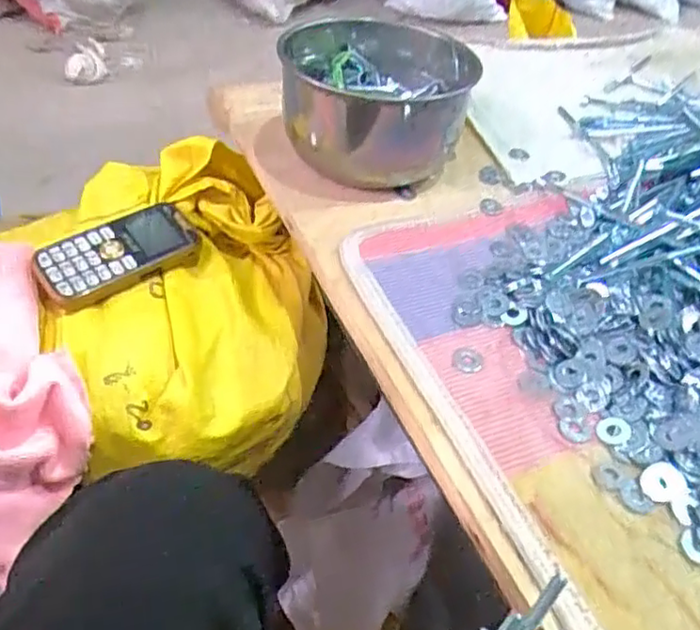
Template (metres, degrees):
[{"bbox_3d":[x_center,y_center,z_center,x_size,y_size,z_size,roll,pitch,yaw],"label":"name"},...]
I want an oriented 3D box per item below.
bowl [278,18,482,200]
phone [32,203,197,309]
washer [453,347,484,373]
[{"bbox_3d":[0.021,-0.199,0.573,0.156,0.079,0.180,-1,46,-8],"label":"bowl"},{"bbox_3d":[-0.188,-0.051,0.517,0.127,0.014,0.054,-28,73,-35],"label":"phone"},{"bbox_3d":[0.076,0.028,0.402,0.019,0.004,0.021,23,48,14],"label":"washer"}]

